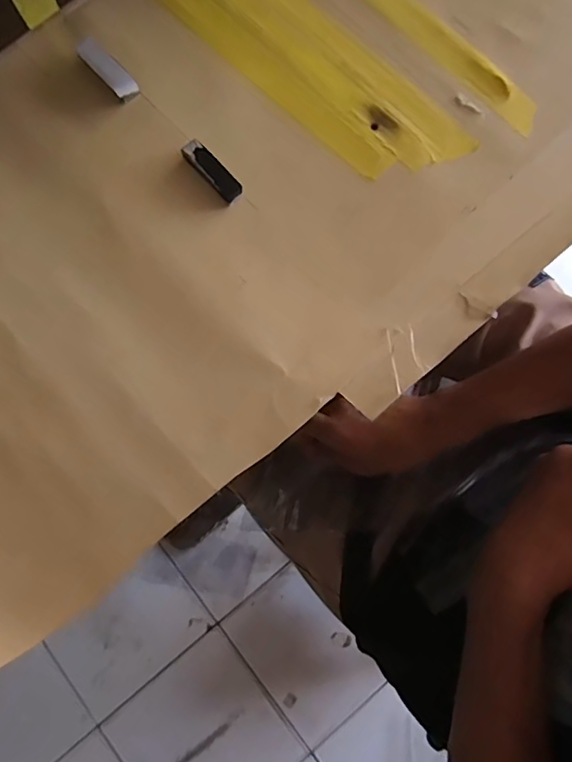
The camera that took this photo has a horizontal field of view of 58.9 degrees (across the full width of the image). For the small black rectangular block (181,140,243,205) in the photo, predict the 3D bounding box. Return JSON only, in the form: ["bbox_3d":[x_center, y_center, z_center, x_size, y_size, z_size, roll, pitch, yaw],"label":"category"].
[{"bbox_3d":[-0.037,-0.104,0.253,0.011,0.009,0.036,-42,80,-9],"label":"small black rectangular block"}]

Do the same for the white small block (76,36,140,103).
[{"bbox_3d":[-0.094,-0.163,0.266,0.012,0.010,0.039,-40,80,-8],"label":"white small block"}]

